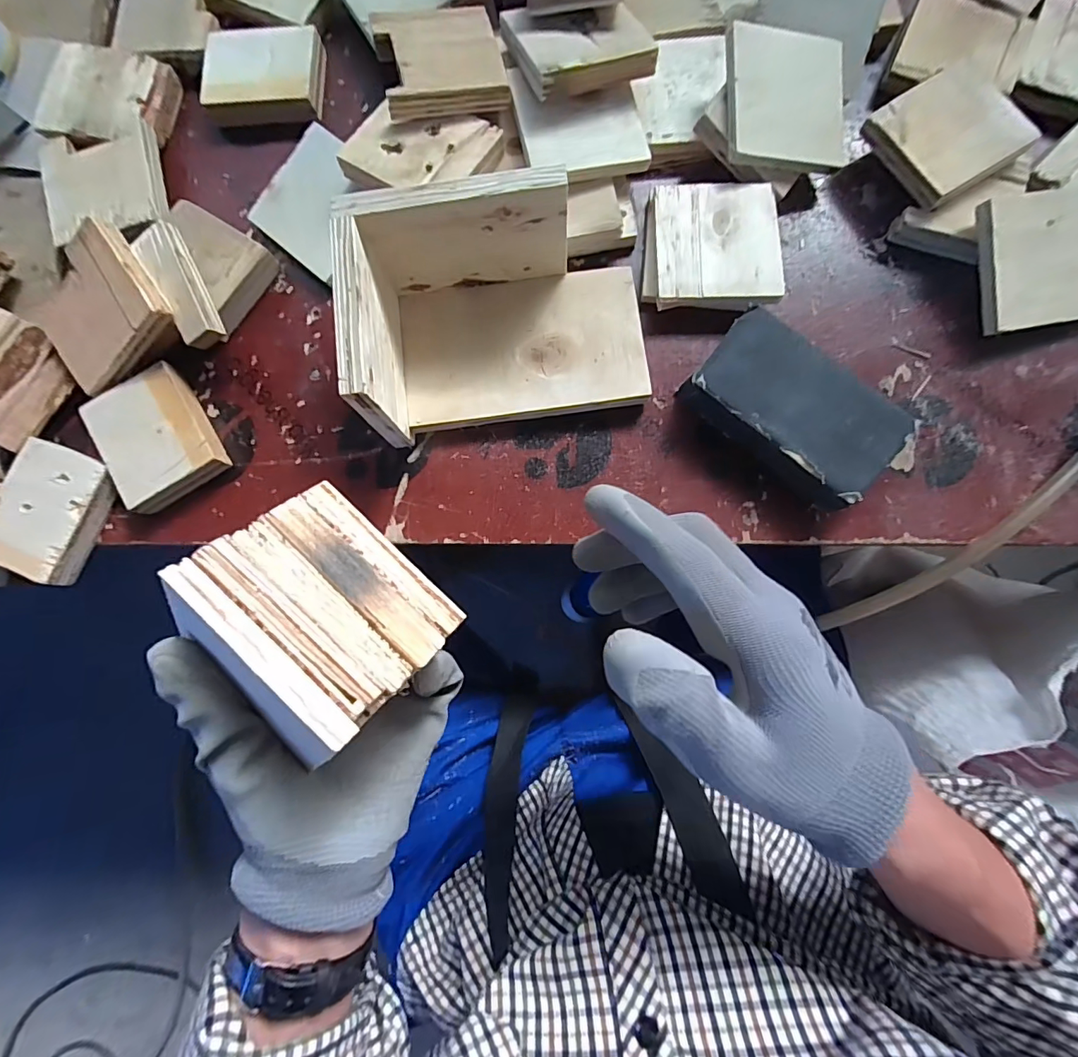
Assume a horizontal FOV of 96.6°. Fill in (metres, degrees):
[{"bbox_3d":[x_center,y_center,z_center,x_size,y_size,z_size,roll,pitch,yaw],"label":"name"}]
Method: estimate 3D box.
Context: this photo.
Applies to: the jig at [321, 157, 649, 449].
[{"bbox_3d":[-0.024,-0.141,0.321,0.189,0.094,0.119,-11,82,-2],"label":"jig"}]

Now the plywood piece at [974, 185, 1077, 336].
[{"bbox_3d":[0.361,-0.193,0.345,0.089,0.014,0.091,-12,97,-5],"label":"plywood piece"}]

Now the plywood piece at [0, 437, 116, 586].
[{"bbox_3d":[-0.356,-0.012,0.349,0.074,0.018,0.091,21,82,2],"label":"plywood piece"}]

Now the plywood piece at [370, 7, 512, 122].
[{"bbox_3d":[-0.072,-0.345,0.350,0.087,0.013,0.087,-12,82,-2],"label":"plywood piece"}]

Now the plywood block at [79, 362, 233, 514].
[{"bbox_3d":[-0.281,-0.066,0.354,0.071,0.022,0.090,-30,83,-5],"label":"plywood block"}]

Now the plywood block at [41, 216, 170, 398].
[{"bbox_3d":[-0.313,-0.154,0.341,0.094,0.013,0.078,-40,88,14],"label":"plywood block"}]

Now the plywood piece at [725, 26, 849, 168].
[{"bbox_3d":[0.181,-0.313,0.351,0.091,0.014,0.090,-2,95,-10],"label":"plywood piece"}]

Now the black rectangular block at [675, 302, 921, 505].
[{"bbox_3d":[0.175,-0.082,0.335,0.134,0.038,0.072,41,83,5],"label":"black rectangular block"}]

